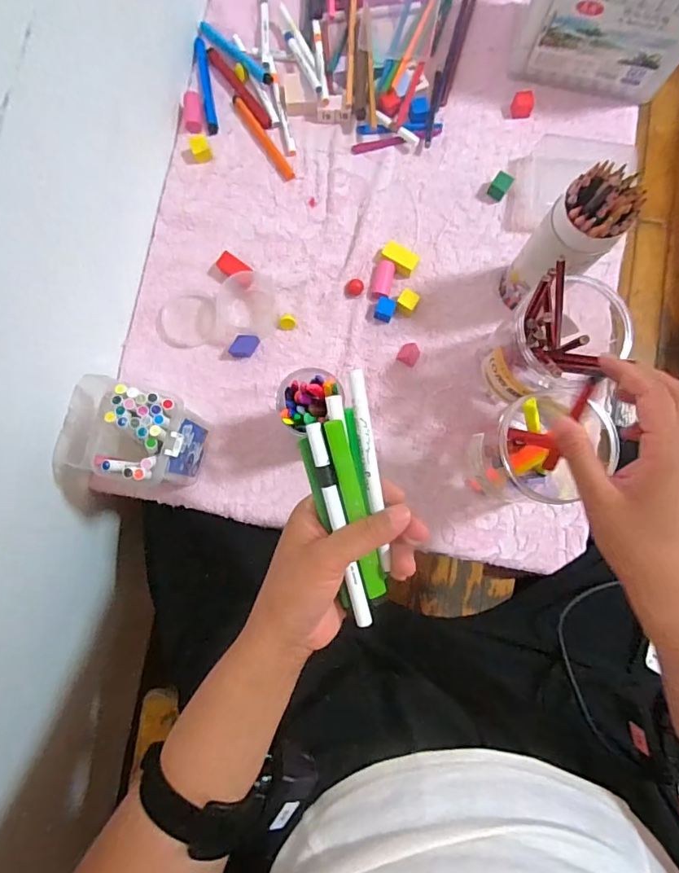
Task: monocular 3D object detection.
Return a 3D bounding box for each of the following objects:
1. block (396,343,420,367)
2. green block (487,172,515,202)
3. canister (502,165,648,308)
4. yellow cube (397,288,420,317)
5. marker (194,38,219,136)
[{"bbox_3d":[0.080,-0.094,0.543,0.022,0.011,0.024,26,84,4],"label":"block"},{"bbox_3d":[0.185,-0.288,0.554,0.020,0.022,0.020,28,84,5],"label":"green block"},{"bbox_3d":[0.206,-0.180,0.471,0.067,0.181,0.064,1,83,-4],"label":"canister"},{"bbox_3d":[0.077,-0.151,0.543,0.020,0.021,0.019,31,84,5],"label":"yellow cube"},{"bbox_3d":[-0.165,-0.434,0.594,0.014,0.008,0.132,-10,83,0],"label":"marker"}]

